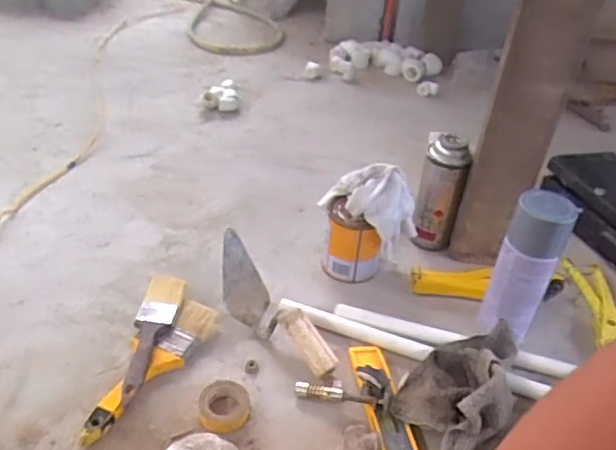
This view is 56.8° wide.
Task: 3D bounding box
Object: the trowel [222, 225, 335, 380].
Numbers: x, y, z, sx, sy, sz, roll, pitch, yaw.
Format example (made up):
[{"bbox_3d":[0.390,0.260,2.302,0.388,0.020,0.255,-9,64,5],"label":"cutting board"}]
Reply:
[{"bbox_3d":[-0.055,0.107,0.719,0.074,0.069,0.231,-19,43,-28],"label":"trowel"}]

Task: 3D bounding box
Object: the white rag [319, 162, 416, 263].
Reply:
[{"bbox_3d":[0.079,-0.033,0.787,0.140,0.100,0.059,24,41,25],"label":"white rag"}]

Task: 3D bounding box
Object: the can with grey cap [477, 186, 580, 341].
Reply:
[{"bbox_3d":[0.260,0.058,0.687,0.062,0.199,0.066,3,37,-2],"label":"can with grey cap"}]

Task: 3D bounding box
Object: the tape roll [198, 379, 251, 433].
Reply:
[{"bbox_3d":[-0.092,0.196,0.626,0.054,0.020,0.060,-5,38,-12],"label":"tape roll"}]

